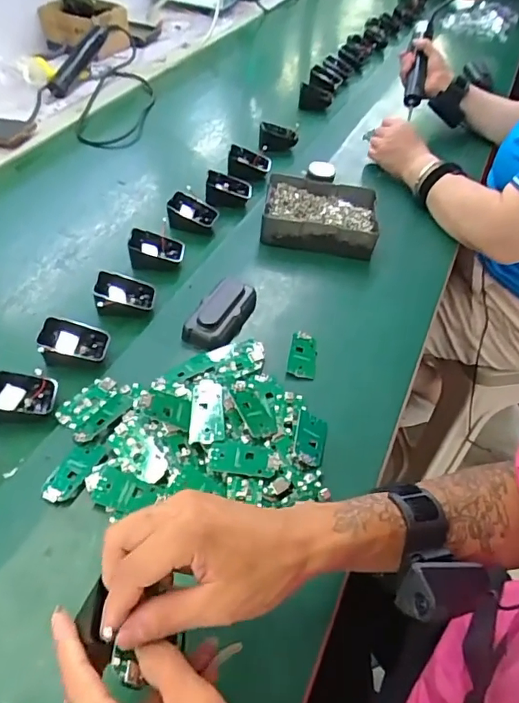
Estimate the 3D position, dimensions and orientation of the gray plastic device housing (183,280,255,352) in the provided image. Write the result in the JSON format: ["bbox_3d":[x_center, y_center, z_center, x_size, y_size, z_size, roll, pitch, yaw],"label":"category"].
[{"bbox_3d":[-0.043,-0.044,0.597,0.055,0.034,0.112,19,49,13],"label":"gray plastic device housing"}]

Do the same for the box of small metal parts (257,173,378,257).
[{"bbox_3d":[0.087,-0.196,0.730,0.158,0.046,0.130,6,47,1],"label":"box of small metal parts"}]

